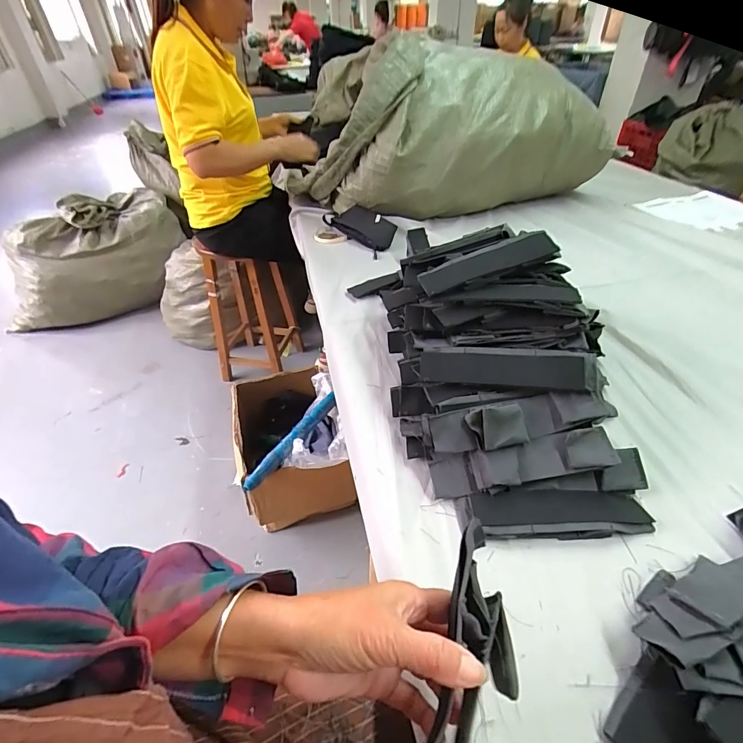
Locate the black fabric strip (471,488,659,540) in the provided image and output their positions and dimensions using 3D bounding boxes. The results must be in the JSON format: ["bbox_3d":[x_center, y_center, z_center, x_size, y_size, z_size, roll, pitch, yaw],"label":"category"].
[{"bbox_3d":[0.201,0.152,0.430,0.180,0.019,0.046,-1,40,-1],"label":"black fabric strip"}]

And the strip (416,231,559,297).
[{"bbox_3d":[0.157,-0.146,0.544,0.186,0.020,0.046,-19,42,-2],"label":"strip"}]

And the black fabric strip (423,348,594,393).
[{"bbox_3d":[0.159,-0.004,0.487,0.199,0.020,0.046,2,75,20],"label":"black fabric strip"}]

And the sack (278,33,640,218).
[{"bbox_3d":[0.224,-0.646,1.108,0.834,0.354,0.301,-15,43,-15],"label":"sack"}]

